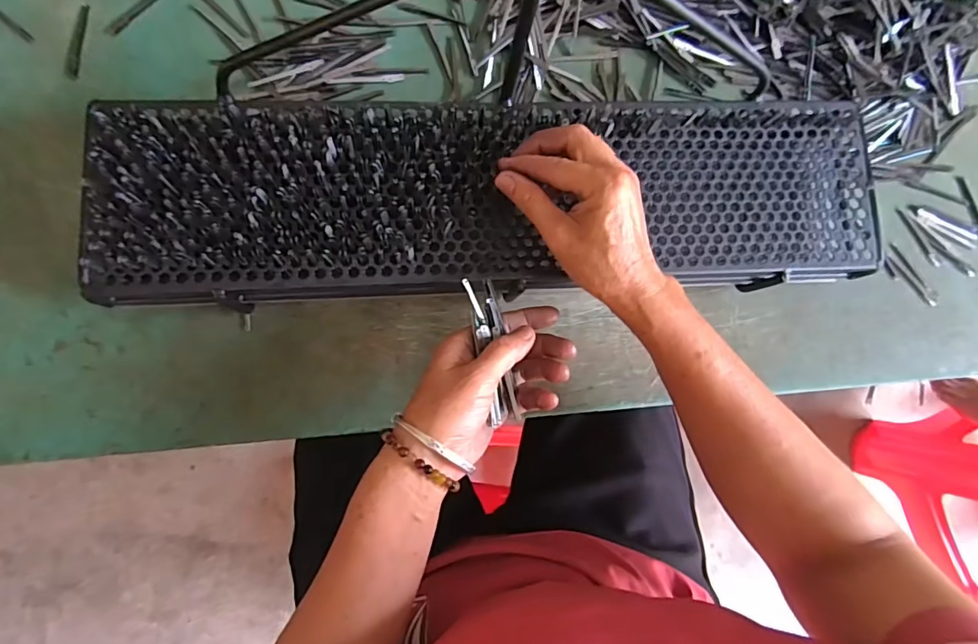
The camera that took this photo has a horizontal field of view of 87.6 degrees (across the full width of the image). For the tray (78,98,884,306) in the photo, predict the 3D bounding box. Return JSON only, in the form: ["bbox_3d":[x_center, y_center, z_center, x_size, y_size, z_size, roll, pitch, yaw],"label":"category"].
[{"bbox_3d":[0.018,-0.096,0.393,0.587,0.035,0.146,-4,85,-8],"label":"tray"}]

